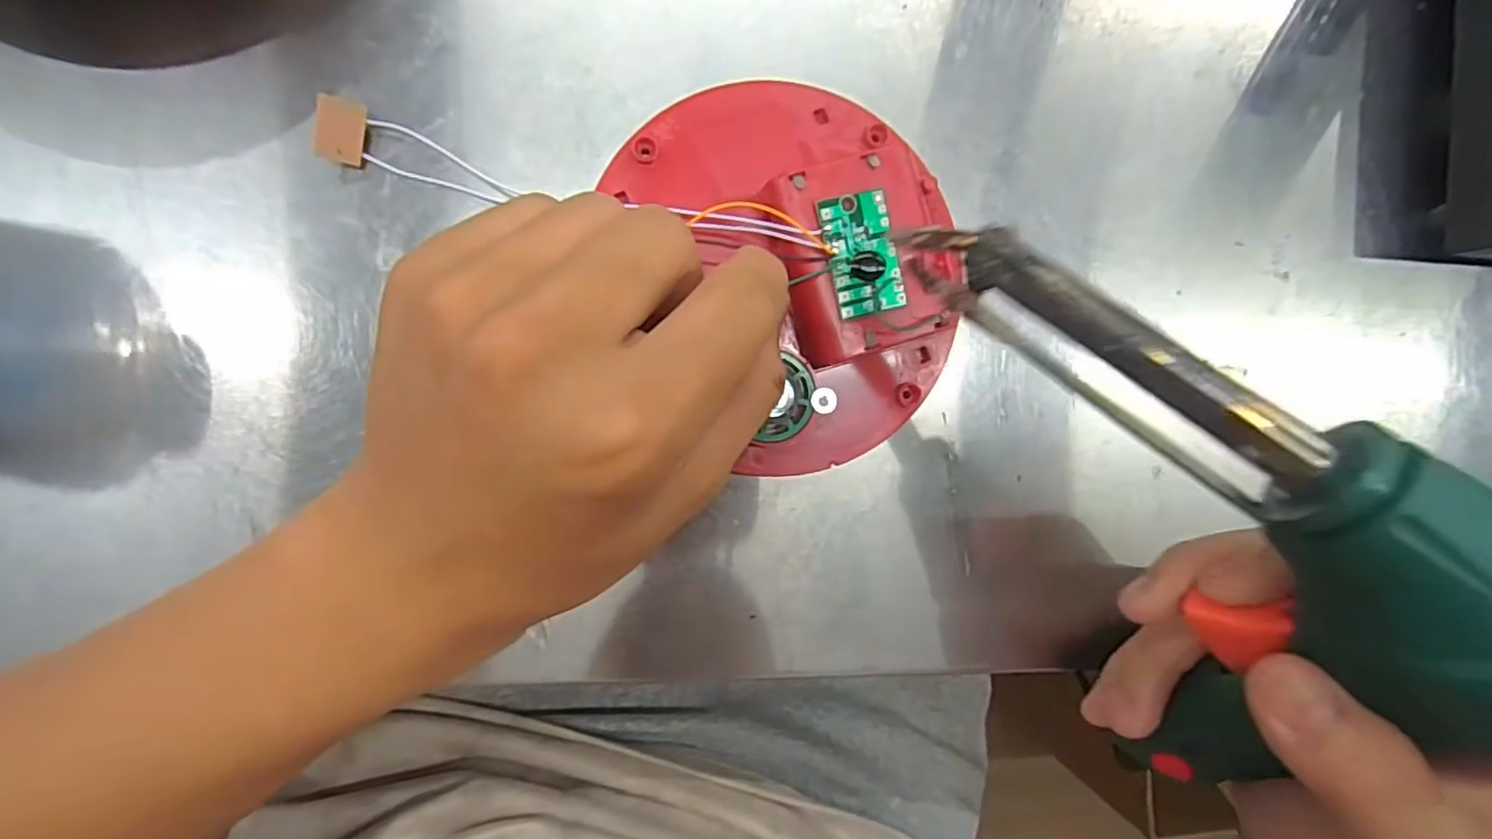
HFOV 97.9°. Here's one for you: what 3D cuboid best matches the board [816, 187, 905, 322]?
[{"bbox_3d":[0.035,-0.049,0.193,0.021,0.004,0.035,-15,93,-8],"label":"board"}]

